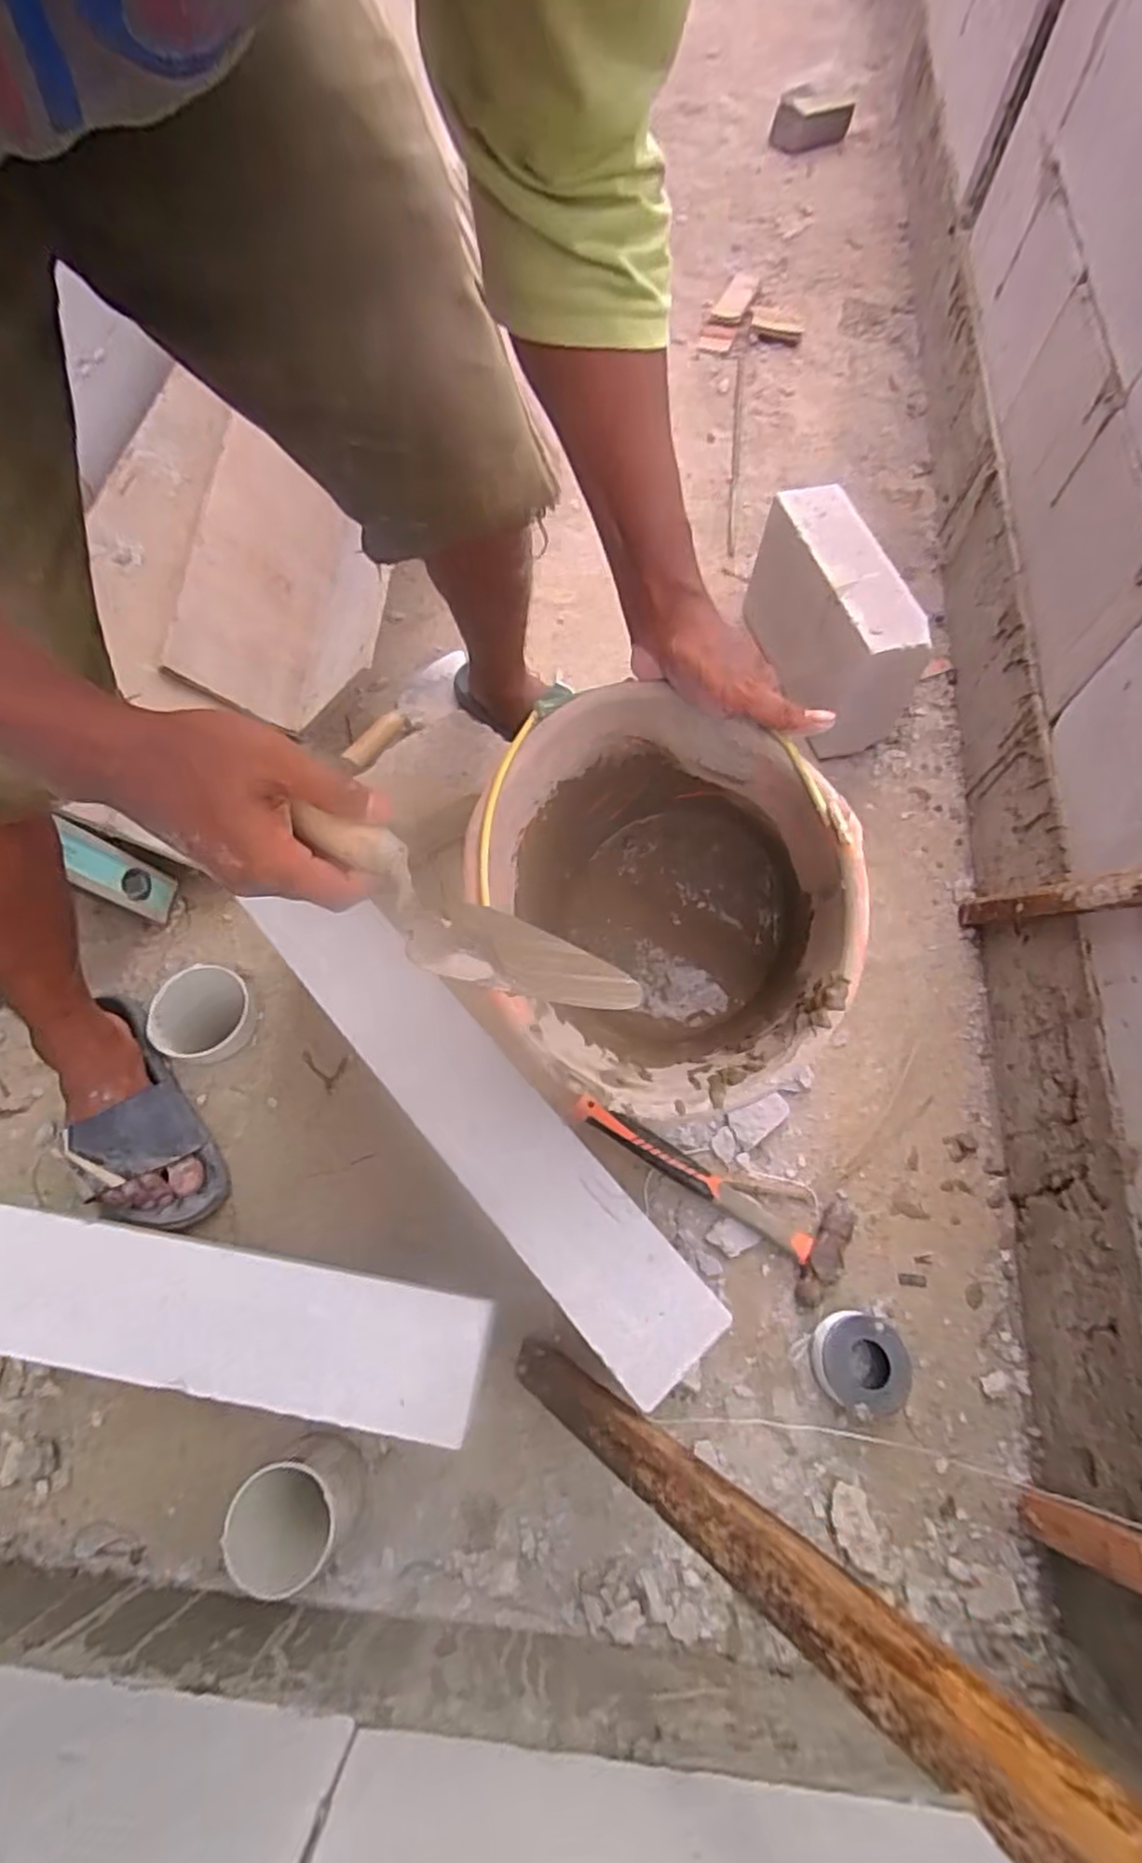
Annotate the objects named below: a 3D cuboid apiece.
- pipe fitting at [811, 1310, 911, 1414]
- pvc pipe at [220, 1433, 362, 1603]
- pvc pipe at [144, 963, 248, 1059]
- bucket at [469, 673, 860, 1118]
[{"bbox_3d":[0.292,0.438,0.738,0.095,0.046,0.085,-7,66,-5],"label":"pipe fitting"},{"bbox_3d":[-0.240,0.508,0.633,0.090,0.105,0.086,1,65,-1],"label":"pvc pipe"},{"bbox_3d":[-0.448,0.100,0.866,0.113,0.040,0.104,1,65,-1],"label":"pvc pipe"},{"bbox_3d":[0.081,-0.021,0.635,0.302,0.270,0.302,-1,87,11],"label":"bucket"}]

